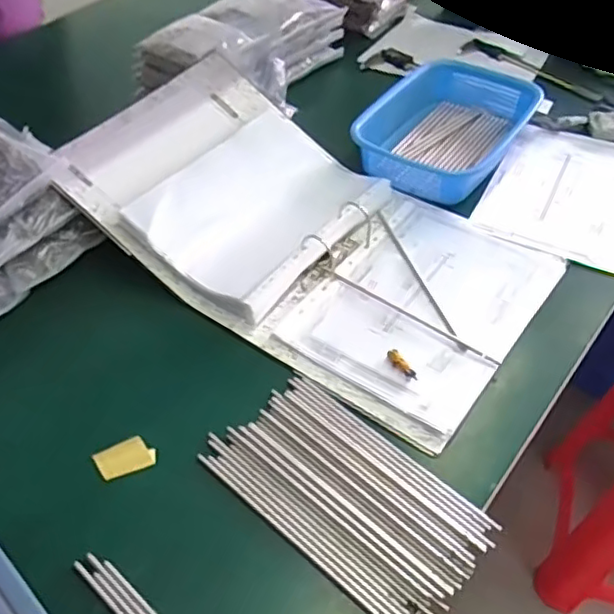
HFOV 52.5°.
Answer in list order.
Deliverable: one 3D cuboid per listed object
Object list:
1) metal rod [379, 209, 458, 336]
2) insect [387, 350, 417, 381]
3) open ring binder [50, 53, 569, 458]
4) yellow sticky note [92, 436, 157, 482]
[{"bbox_3d":[0.134,-0.049,0.787,0.008,0.011,0.221,-15,50,-11],"label":"metal rod"},{"bbox_3d":[0.104,0.064,0.685,0.013,0.009,0.043,-26,53,-20],"label":"insect"},{"bbox_3d":[-0.004,-0.118,0.794,0.594,0.087,0.338,29,55,24],"label":"open ring binder"},{"bbox_3d":[-0.182,0.153,0.625,0.054,0.037,0.007,-25,22,-10],"label":"yellow sticky note"}]

